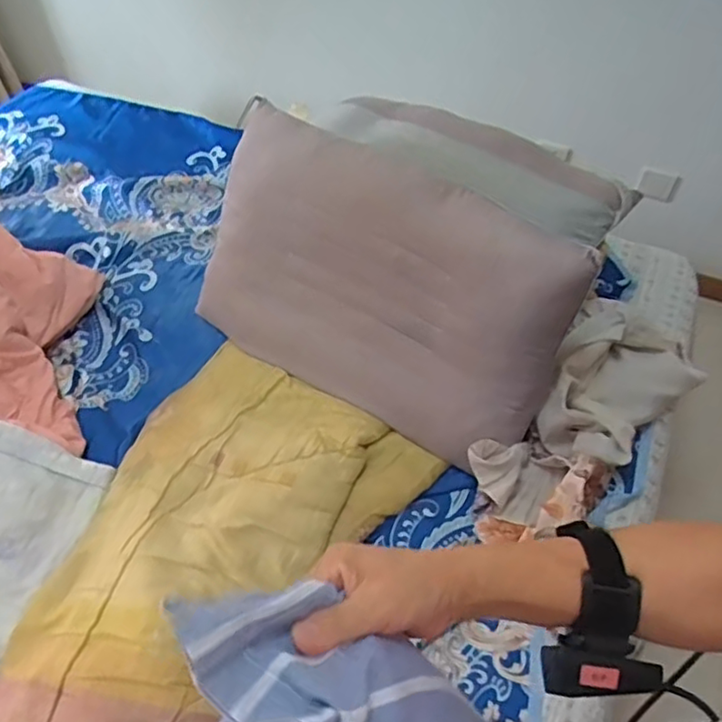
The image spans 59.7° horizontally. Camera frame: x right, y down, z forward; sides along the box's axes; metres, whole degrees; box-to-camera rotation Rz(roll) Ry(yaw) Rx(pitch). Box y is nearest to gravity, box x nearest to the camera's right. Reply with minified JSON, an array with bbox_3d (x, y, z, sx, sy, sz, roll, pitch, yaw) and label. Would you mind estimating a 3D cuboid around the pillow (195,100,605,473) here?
[{"bbox_3d":[0.009,-0.125,1.047,0.640,0.413,0.076,29,27,22],"label":"pillow"}]

